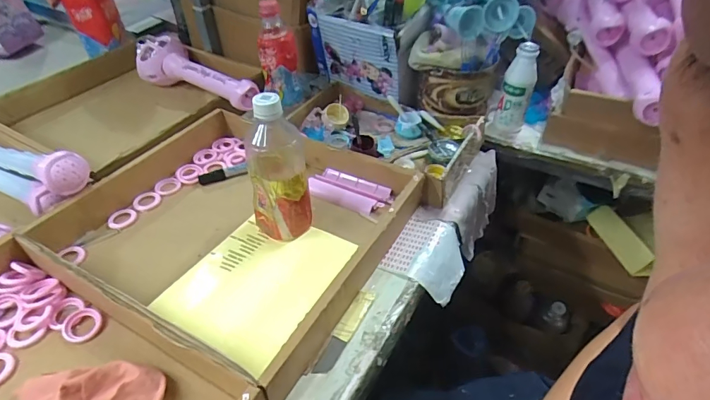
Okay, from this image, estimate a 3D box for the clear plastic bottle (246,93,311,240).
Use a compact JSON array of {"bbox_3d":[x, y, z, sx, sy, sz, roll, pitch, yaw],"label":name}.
[{"bbox_3d":[-0.094,-0.039,0.521,0.067,0.187,0.080,-7,42,-10],"label":"clear plastic bottle"}]

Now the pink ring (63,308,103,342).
[{"bbox_3d":[-0.293,0.133,0.458,0.043,0.007,0.038,33,50,30],"label":"pink ring"}]

